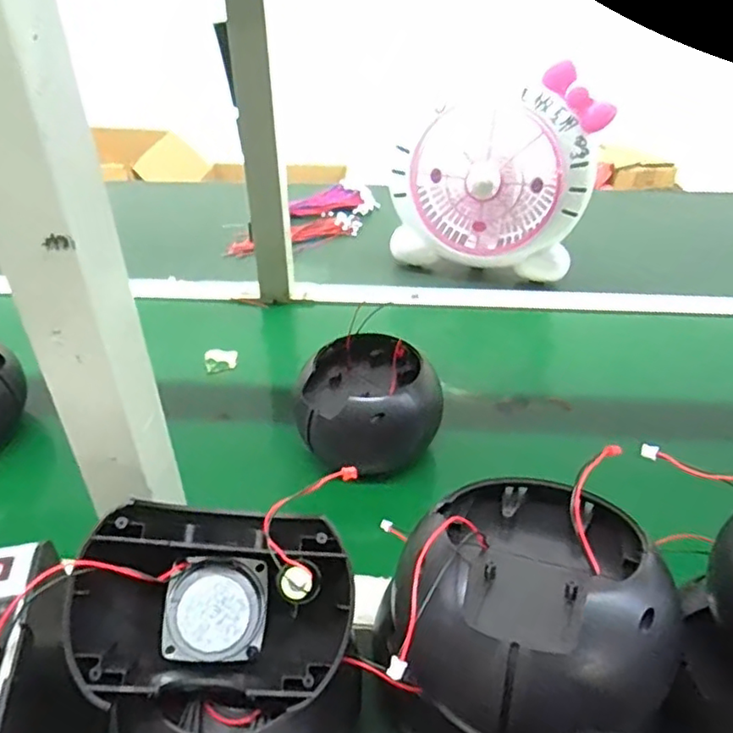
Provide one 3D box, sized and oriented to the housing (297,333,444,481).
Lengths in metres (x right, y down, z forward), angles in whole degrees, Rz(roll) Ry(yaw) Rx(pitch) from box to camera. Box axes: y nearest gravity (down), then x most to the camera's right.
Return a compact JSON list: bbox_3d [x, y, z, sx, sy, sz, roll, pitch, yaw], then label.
[{"bbox_3d":[0.000,0.046,0.564,0.128,0.100,0.116,5,37,6],"label":"housing"}]

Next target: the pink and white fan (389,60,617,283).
[{"bbox_3d":[0.170,-0.258,0.830,0.250,0.235,0.113,10,38,12],"label":"pink and white fan"}]

